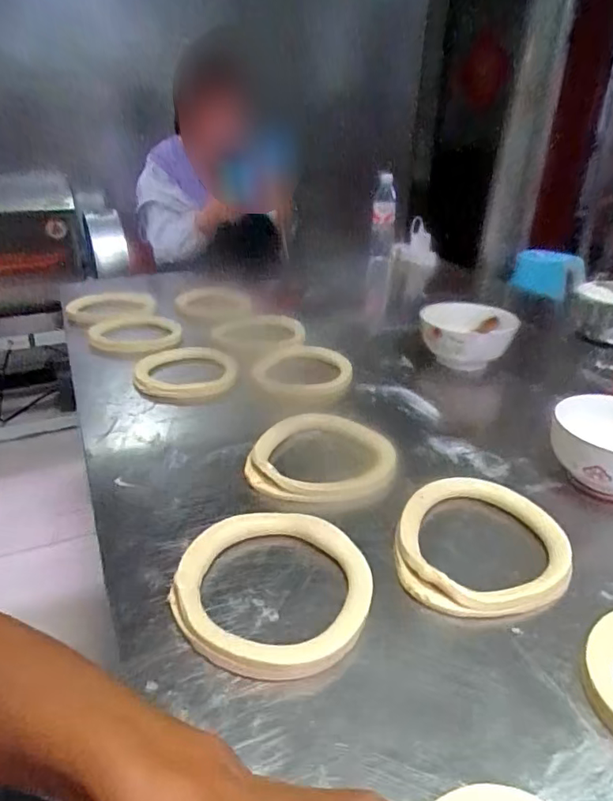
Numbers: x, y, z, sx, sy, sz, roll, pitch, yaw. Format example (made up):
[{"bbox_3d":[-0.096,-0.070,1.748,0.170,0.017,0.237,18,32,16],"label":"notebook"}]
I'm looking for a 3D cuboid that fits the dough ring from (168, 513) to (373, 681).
[{"bbox_3d":[-0.026,0.152,0.447,0.156,0.022,0.162,1,27,-1],"label":"dough ring"}]

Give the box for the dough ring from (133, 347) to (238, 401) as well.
[{"bbox_3d":[-0.187,-0.044,0.834,0.153,0.021,0.157,-2,27,-5],"label":"dough ring"}]

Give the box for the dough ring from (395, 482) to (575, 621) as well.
[{"bbox_3d":[0.158,0.133,0.489,0.145,0.029,0.165,21,32,33],"label":"dough ring"}]

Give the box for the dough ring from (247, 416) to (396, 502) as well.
[{"bbox_3d":[0.018,0.065,0.621,0.159,0.029,0.159,1,27,-1],"label":"dough ring"}]

